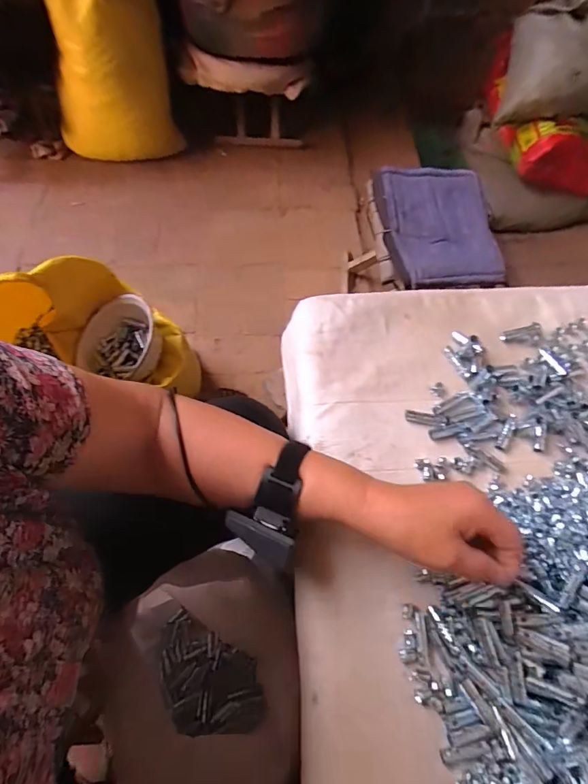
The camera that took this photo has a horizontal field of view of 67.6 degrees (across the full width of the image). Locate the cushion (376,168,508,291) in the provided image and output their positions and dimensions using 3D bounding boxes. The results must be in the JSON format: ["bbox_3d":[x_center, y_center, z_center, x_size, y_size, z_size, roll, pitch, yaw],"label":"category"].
[{"bbox_3d":[0.308,-0.350,0.935,0.232,0.047,0.317,-4,63,-6],"label":"cushion"}]

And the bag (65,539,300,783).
[{"bbox_3d":[-0.129,0.426,0.693,0.257,0.230,0.296,-6,64,-7],"label":"bag"}]

